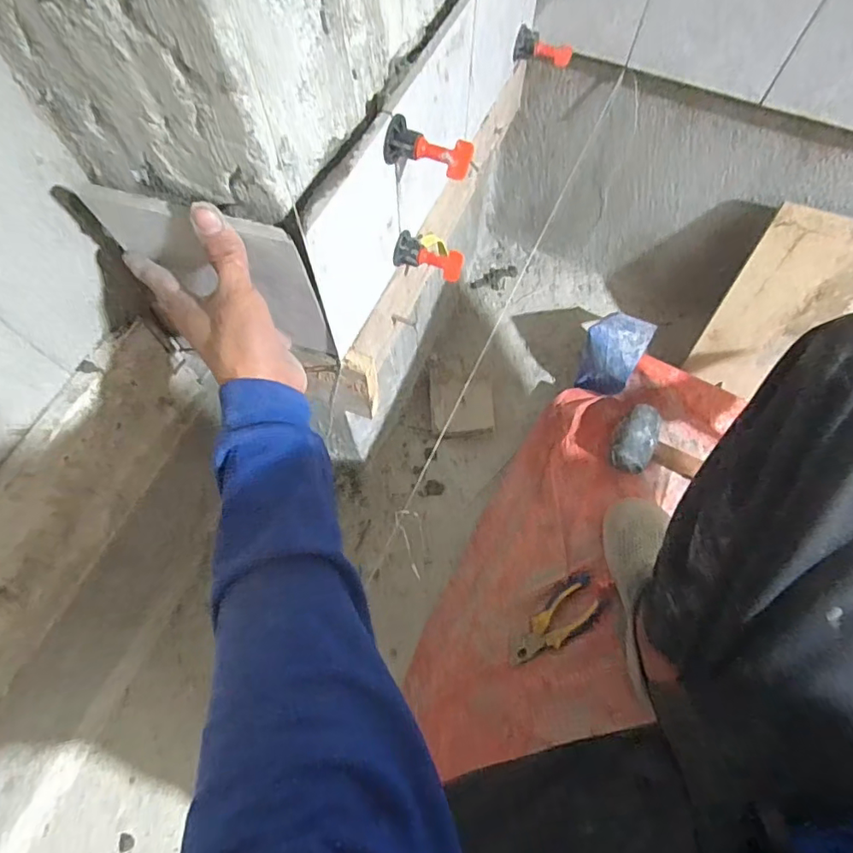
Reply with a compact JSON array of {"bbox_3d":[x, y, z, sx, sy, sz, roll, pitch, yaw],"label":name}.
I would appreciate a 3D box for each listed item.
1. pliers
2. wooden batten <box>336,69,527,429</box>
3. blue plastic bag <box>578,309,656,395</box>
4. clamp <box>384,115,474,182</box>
[{"bbox_3d":[0.173,0.265,0.723,0.148,0.013,0.059,-32,71,-13],"label":"pliers"},{"bbox_3d":[0.033,-0.232,0.584,0.027,0.107,0.496,22,69,9],"label":"wooden batten"},{"bbox_3d":[0.288,-0.119,0.821,0.082,0.074,0.134,33,71,13],"label":"blue plastic bag"},{"bbox_3d":[0.003,-0.195,0.375,0.060,0.024,0.027,14,68,6],"label":"clamp"}]

